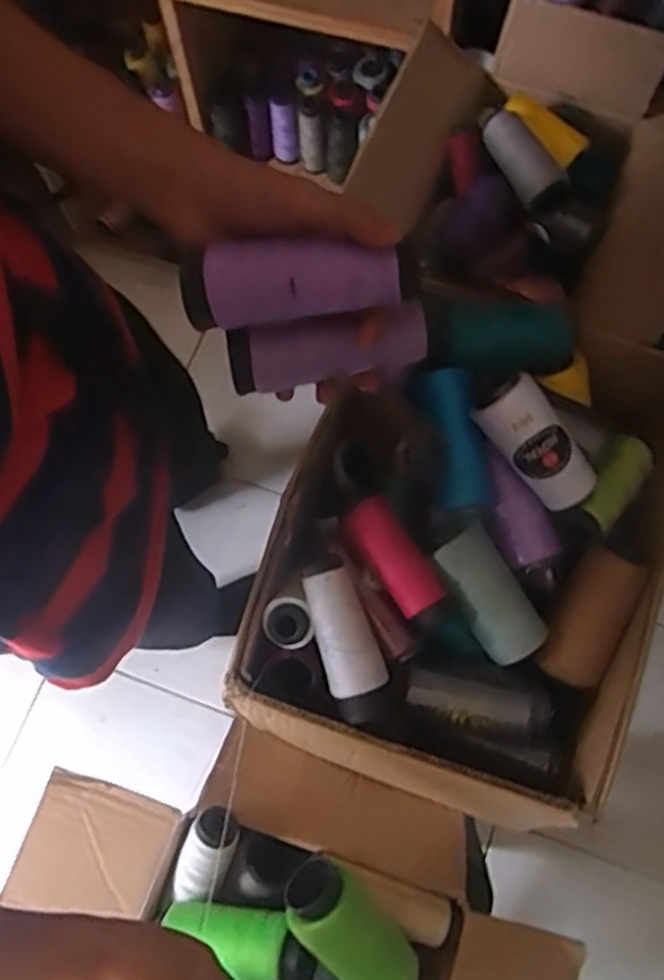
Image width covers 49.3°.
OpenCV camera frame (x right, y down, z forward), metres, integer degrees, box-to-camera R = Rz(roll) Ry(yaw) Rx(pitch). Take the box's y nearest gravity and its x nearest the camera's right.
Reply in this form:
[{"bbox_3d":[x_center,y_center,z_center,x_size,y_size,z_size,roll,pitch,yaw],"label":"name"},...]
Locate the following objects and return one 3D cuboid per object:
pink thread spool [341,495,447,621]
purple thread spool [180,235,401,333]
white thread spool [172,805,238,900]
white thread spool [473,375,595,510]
[{"bbox_3d":[0.045,0.050,0.542,0.035,0.035,0.089,-35,75,-9],"label":"pink thread spool"},{"bbox_3d":[-0.020,-0.102,0.367,0.108,0.039,0.033,1,68,15],"label":"purple thread spool"},{"bbox_3d":[-0.093,0.272,0.539,0.036,0.034,0.073,24,98,11],"label":"white thread spool"},{"bbox_3d":[0.152,-0.038,0.544,0.049,0.041,0.113,-42,100,-14],"label":"white thread spool"}]

